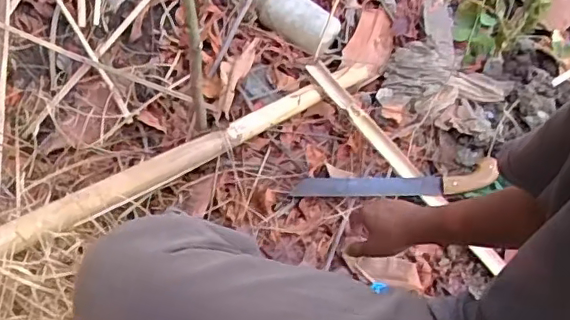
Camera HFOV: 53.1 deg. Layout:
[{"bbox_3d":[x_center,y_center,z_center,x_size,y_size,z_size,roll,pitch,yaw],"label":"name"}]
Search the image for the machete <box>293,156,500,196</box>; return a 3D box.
[{"bbox_3d":[0.171,0.038,0.904,0.308,0.013,0.048,-6,86,3],"label":"machete"}]

